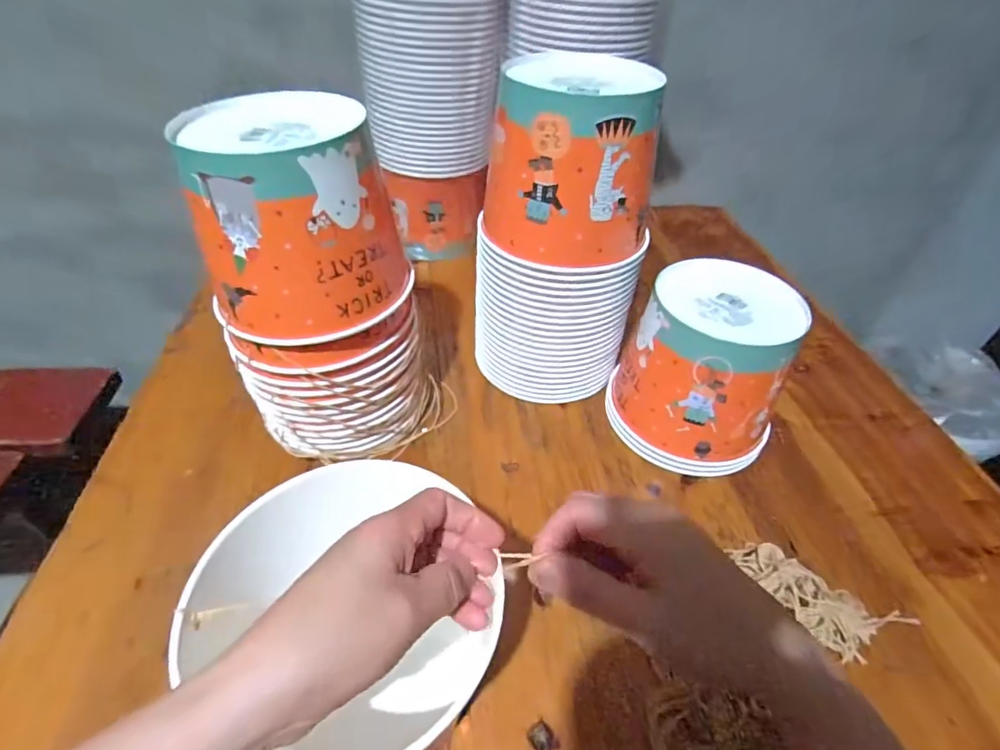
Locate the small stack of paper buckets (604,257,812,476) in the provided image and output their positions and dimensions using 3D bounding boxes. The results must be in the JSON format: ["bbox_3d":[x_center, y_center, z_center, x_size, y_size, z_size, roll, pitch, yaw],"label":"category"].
[{"bbox_3d":[0.200,-0.004,0.486,0.152,0.150,0.142,33,53,27],"label":"small stack of paper buckets"}]

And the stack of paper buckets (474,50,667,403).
[{"bbox_3d":[0.055,-0.122,0.485,0.152,0.295,0.133,3,46,0],"label":"stack of paper buckets"}]

